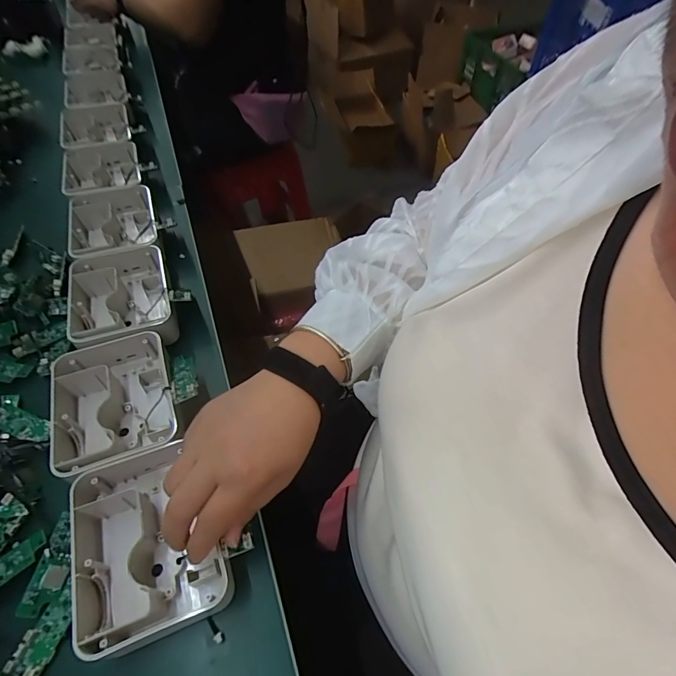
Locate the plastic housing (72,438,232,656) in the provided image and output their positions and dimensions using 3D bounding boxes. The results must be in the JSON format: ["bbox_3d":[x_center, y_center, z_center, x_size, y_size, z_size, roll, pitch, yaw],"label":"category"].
[{"bbox_3d":[-0.146,0.156,0.310,0.100,0.046,0.136,-22,56,-16],"label":"plastic housing"}]

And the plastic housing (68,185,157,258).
[{"bbox_3d":[-0.282,-0.134,0.515,0.101,0.050,0.122,-16,55,-13],"label":"plastic housing"}]

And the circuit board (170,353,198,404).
[{"bbox_3d":[-0.148,0.035,0.386,0.022,0.008,0.067,-16,36,-13],"label":"circuit board"}]

